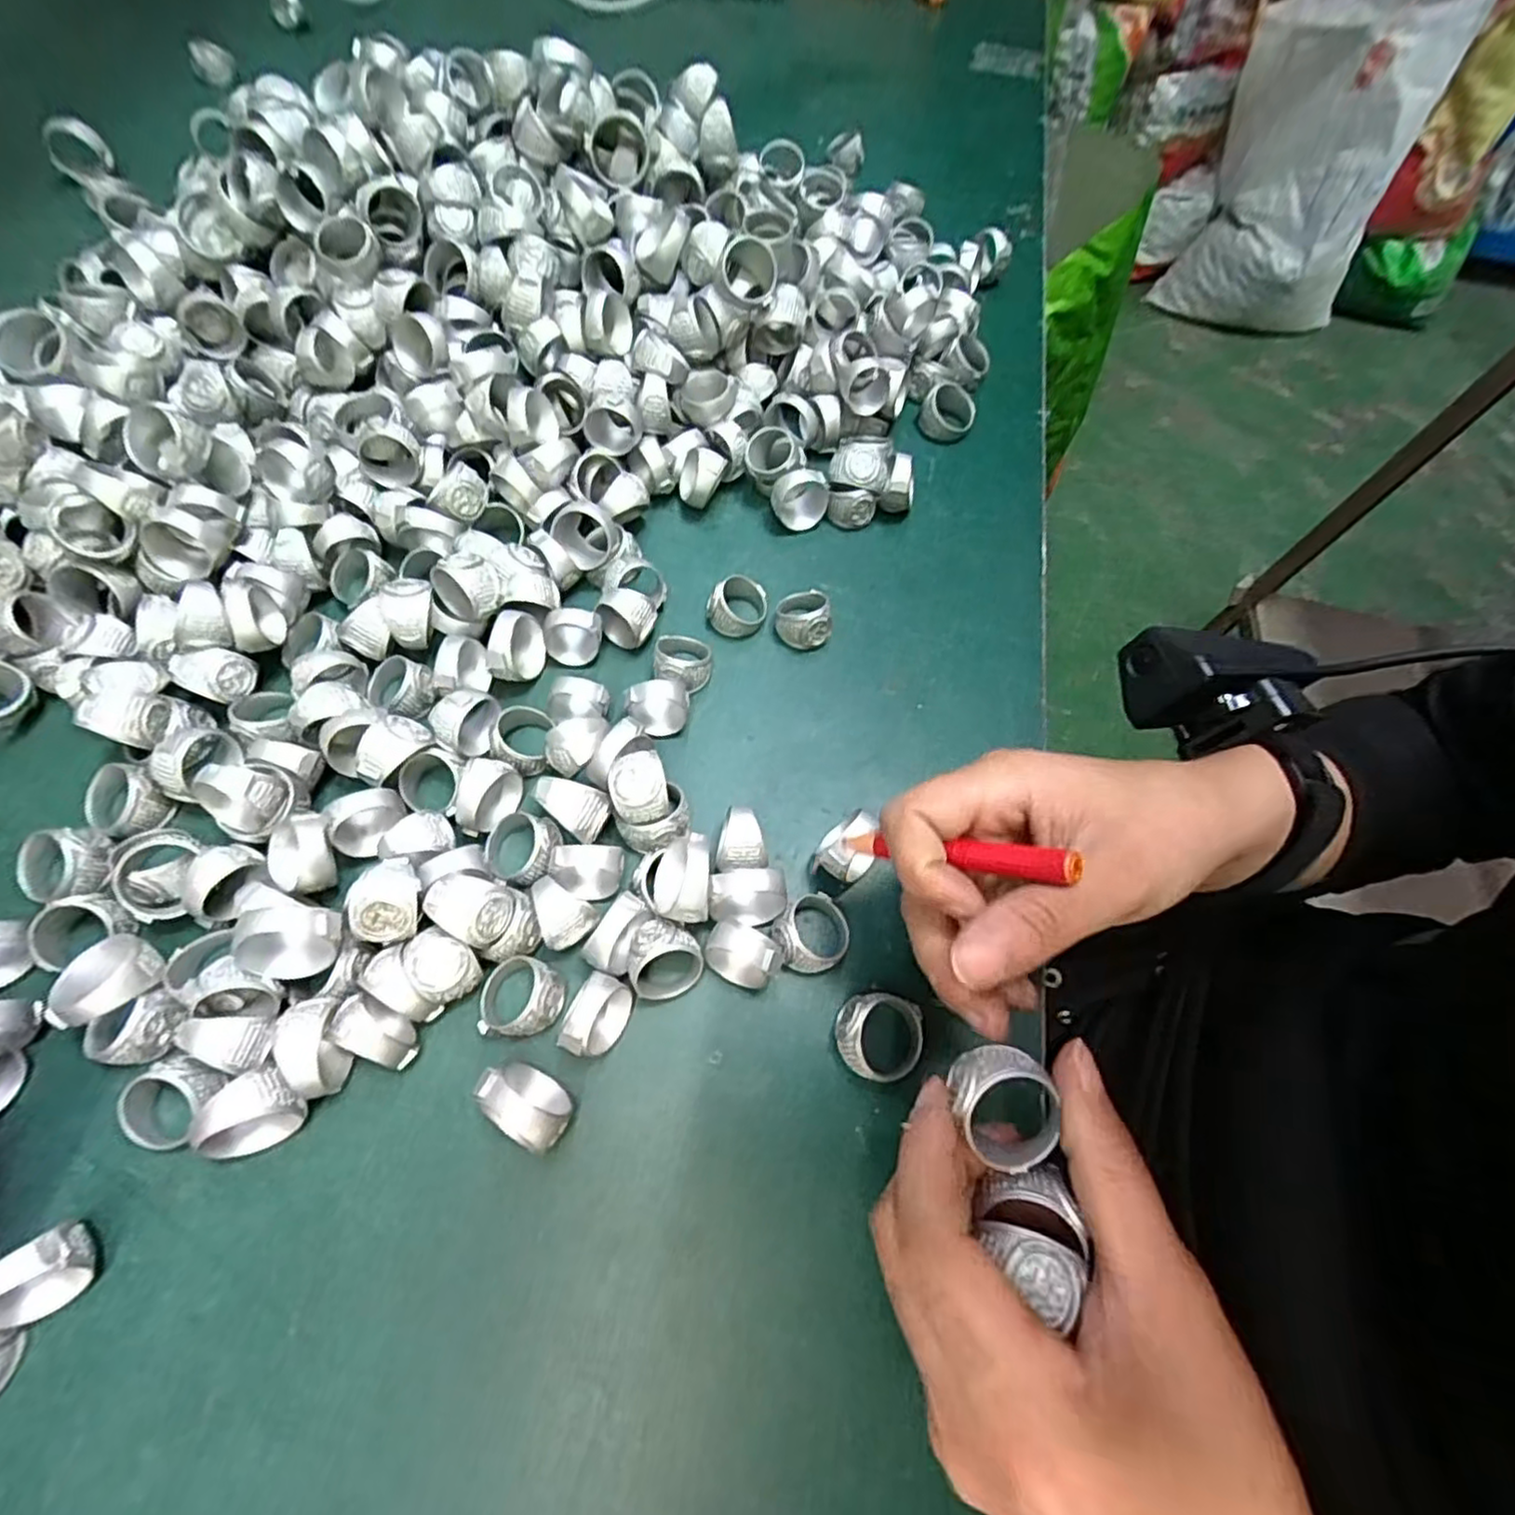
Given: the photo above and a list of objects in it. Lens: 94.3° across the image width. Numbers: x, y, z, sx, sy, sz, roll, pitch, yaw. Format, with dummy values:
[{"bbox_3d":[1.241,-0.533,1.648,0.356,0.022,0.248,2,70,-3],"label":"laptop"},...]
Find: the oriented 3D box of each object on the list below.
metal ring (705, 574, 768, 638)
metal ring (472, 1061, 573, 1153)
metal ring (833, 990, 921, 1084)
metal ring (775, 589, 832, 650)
[{"bbox_3d":[-0.009,-0.066,0.302,0.025,0.018,0.024,1,65,-3],"label":"metal ring"},{"bbox_3d":[-0.070,0.105,0.213,0.028,0.024,0.016,30,66,10],"label":"metal ring"},{"bbox_3d":[0.040,0.091,0.231,0.028,0.017,0.027,14,65,3],"label":"metal ring"},{"bbox_3d":[0.019,-0.061,0.302,0.022,0.017,0.025,-1,65,-4],"label":"metal ring"}]

